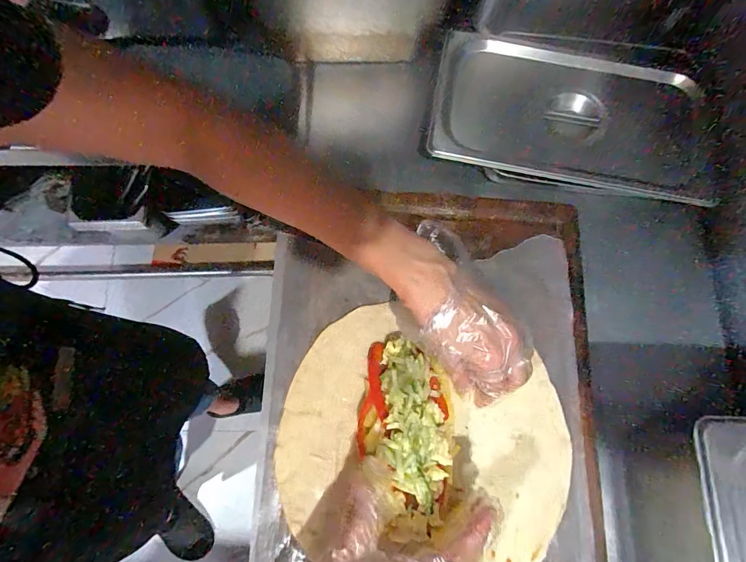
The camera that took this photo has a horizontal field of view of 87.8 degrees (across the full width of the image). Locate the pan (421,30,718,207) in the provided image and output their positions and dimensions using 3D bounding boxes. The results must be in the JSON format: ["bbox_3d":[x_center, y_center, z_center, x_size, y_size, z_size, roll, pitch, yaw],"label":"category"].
[{"bbox_3d":[0.217,-0.187,0.454,0.294,0.080,0.161,11,75,2],"label":"pan"}]

